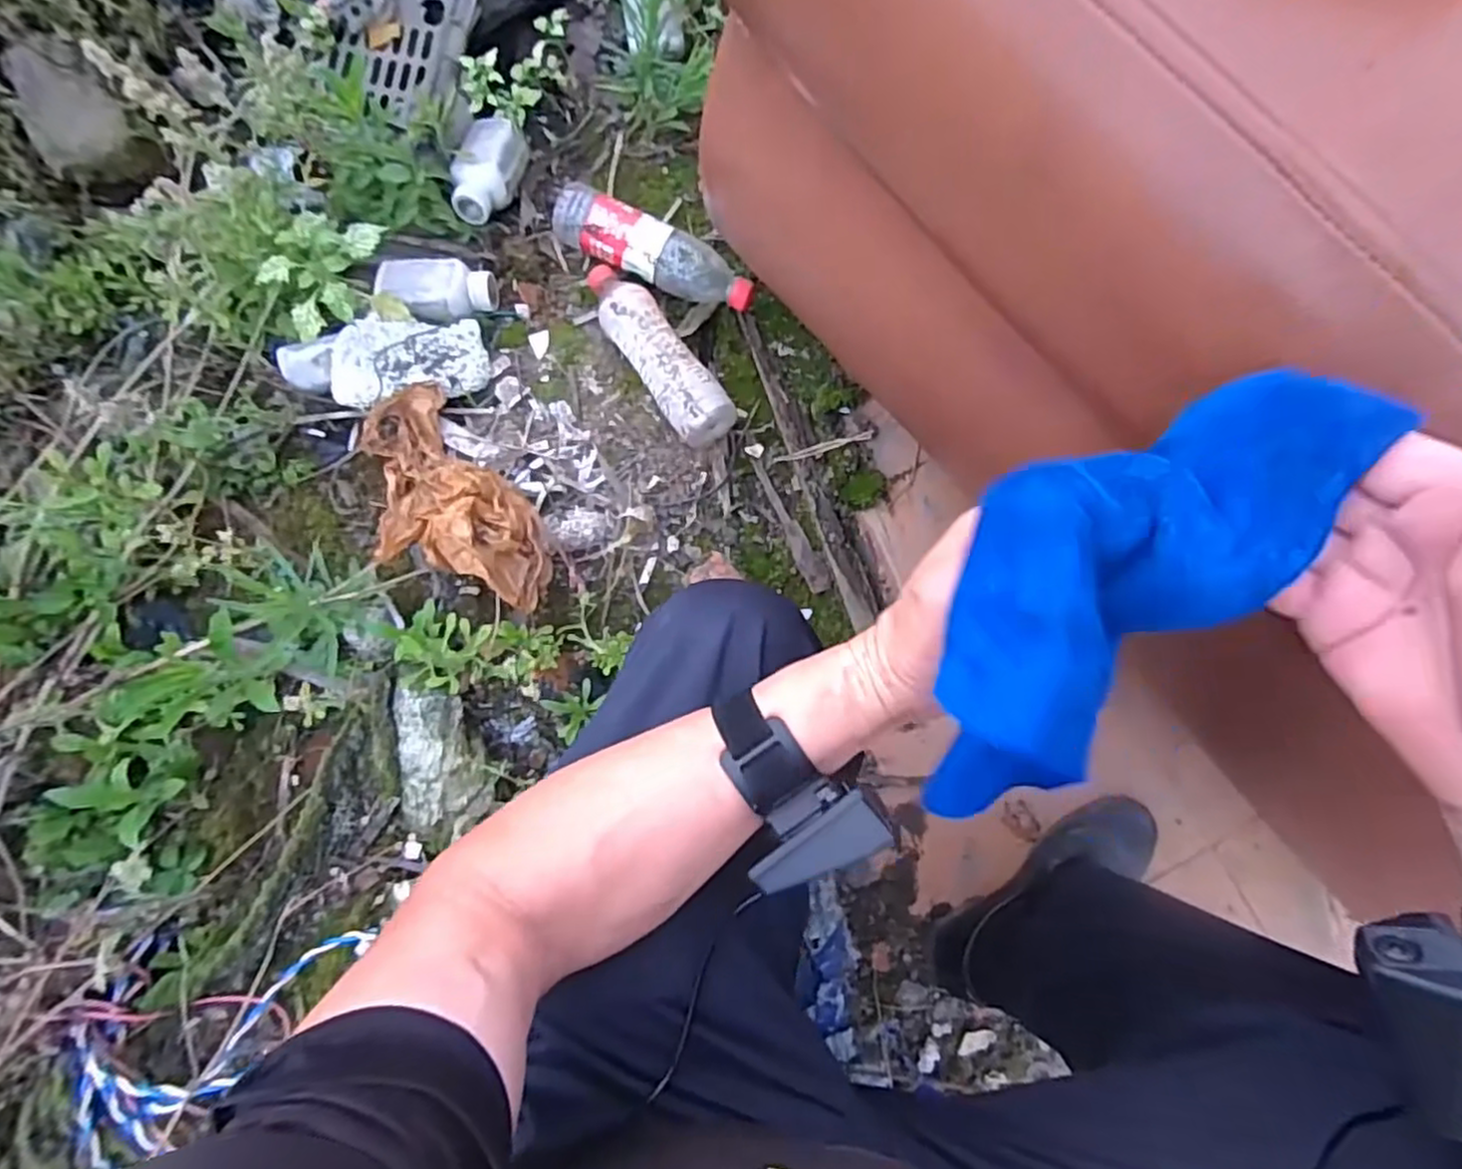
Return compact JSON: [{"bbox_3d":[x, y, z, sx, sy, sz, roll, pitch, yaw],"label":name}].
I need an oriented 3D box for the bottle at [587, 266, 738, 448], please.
[{"bbox_3d":[-0.082,-0.251,0.763,0.062,0.071,0.228,-34,84,-3],"label":"bottle"}]

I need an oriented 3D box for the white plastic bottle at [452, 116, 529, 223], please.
[{"bbox_3d":[-0.272,-0.458,0.798,0.062,0.045,0.116,12,84,2],"label":"white plastic bottle"}]

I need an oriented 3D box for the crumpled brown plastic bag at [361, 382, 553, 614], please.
[{"bbox_3d":[-0.280,-0.073,0.696,0.133,0.090,0.252,-39,85,-3],"label":"crumpled brown plastic bag"}]

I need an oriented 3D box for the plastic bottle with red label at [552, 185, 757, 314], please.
[{"bbox_3d":[-0.083,-0.360,0.783,0.224,0.067,0.060,27,85,4],"label":"plastic bottle with red label"}]

